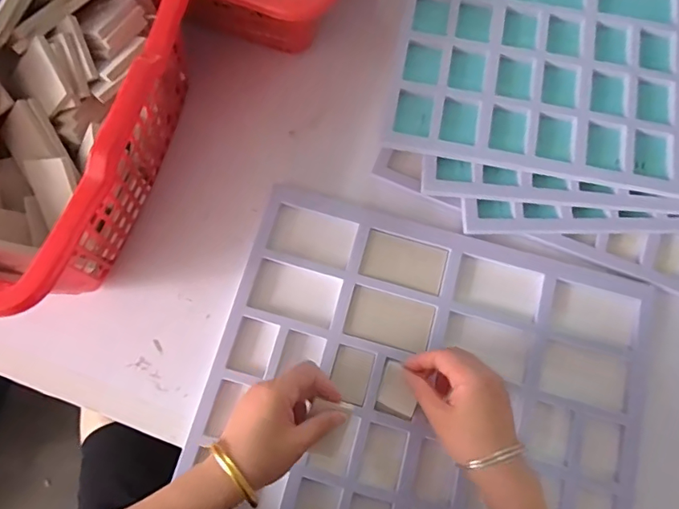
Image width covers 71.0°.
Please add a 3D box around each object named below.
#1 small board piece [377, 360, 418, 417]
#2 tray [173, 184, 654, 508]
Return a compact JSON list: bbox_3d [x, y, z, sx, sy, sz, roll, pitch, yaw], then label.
[{"bbox_3d":[0.061,0.133,0.473,0.039,0.009,0.043,21,78,5],"label":"small board piece"},{"bbox_3d":[0.086,0.139,0.477,0.420,0.031,0.342,16,78,4],"label":"tray"}]

